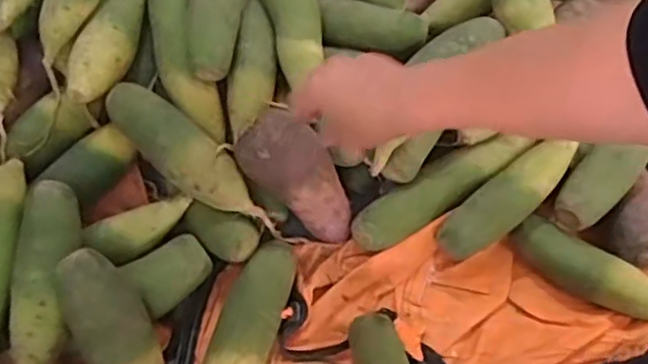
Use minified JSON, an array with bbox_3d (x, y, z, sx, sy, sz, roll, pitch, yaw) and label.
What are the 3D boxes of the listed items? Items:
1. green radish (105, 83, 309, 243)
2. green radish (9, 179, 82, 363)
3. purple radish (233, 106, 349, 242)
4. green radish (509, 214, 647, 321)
[{"bbox_3d":[-0.134,-0.021,0.702,0.234,0.057,0.064,40,65,1],"label":"green radish"},{"bbox_3d":[-0.261,0.090,0.631,0.056,0.058,0.189,-3,62,-5],"label":"green radish"},{"bbox_3d":[-0.024,-0.003,0.713,0.156,0.059,0.069,51,61,-26],"label":"purple radish"},{"bbox_3d":[0.286,0.092,0.725,0.173,0.040,0.052,24,63,9],"label":"green radish"}]

